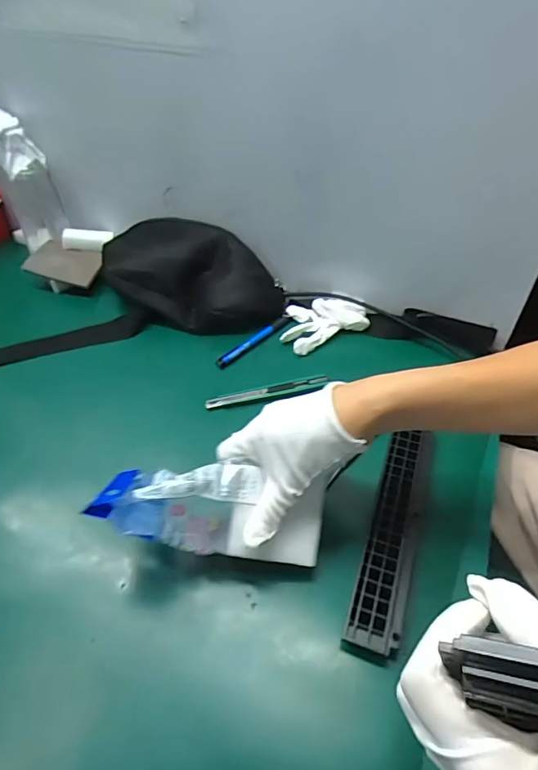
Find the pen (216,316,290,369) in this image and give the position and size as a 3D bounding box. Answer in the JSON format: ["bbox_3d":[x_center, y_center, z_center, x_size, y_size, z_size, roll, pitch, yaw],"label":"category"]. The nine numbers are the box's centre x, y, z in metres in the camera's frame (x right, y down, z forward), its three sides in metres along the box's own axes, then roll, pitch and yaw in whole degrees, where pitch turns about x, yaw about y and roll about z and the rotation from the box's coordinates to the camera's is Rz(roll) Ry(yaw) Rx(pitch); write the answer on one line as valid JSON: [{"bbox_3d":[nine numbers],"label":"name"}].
[{"bbox_3d":[-0.018,-0.056,0.569,0.122,0.008,0.014,-34,54,-28],"label":"pen"}]

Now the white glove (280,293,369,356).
[{"bbox_3d":[0.064,-0.089,0.581,0.112,0.031,0.076,-21,48,-18],"label":"white glove"}]

